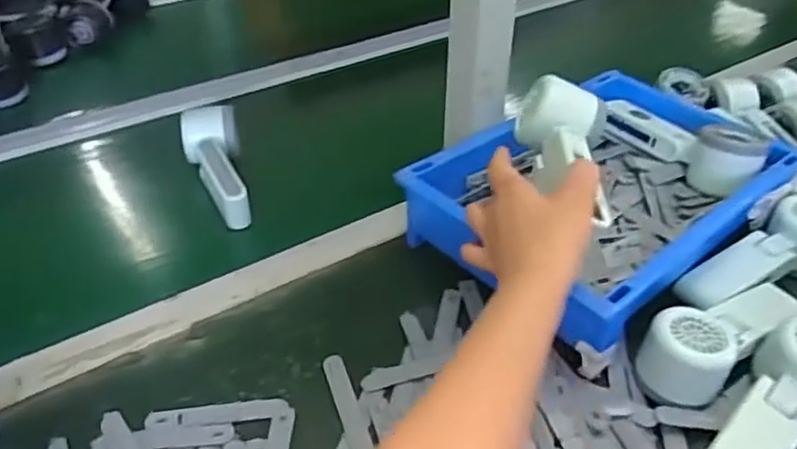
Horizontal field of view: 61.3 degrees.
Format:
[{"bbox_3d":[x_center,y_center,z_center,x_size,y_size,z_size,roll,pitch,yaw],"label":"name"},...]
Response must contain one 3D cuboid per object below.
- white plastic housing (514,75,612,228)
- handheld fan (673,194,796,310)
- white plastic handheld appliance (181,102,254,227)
[{"bbox_3d":[0.132,-0.053,0.487,0.056,0.048,0.154,-2,41,-8],"label":"white plastic housing"},{"bbox_3d":[0.312,0.029,0.580,0.178,0.039,0.058,-26,48,-10],"label":"handheld fan"},{"bbox_3d":[-0.184,-0.059,0.672,0.057,0.050,0.143,-9,41,-12],"label":"white plastic handheld appliance"}]

